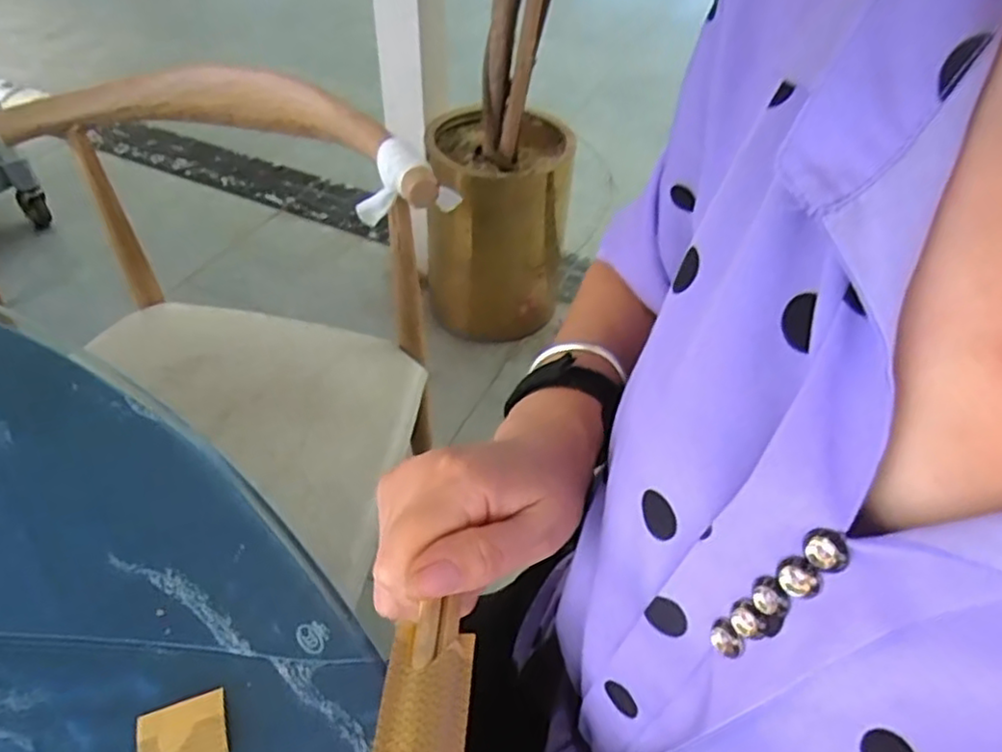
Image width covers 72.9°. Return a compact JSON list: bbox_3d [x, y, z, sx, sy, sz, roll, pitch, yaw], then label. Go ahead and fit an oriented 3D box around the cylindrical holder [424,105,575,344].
[{"bbox_3d":[-0.009,-0.309,1.414,0.267,0.396,0.246,2,46,-2],"label":"cylindrical holder"}]

